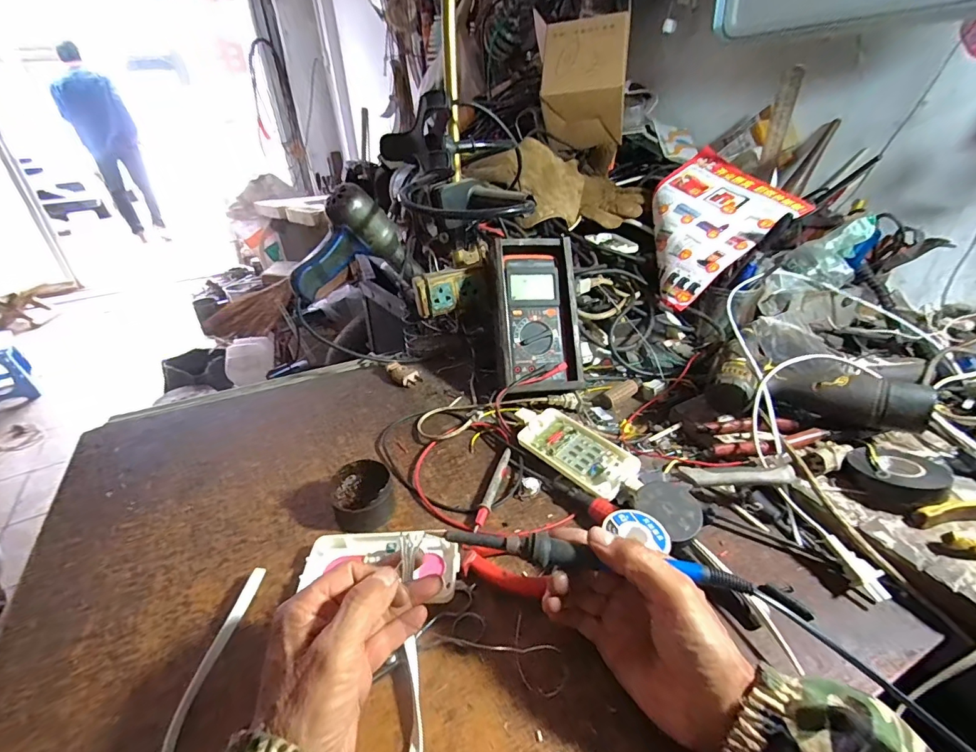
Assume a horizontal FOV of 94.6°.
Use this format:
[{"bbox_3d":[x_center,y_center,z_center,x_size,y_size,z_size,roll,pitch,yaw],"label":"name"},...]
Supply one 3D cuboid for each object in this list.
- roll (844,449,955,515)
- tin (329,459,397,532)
[{"bbox_3d":[0.382,0.093,0.422,0.070,0.028,0.067,26,41,37],"label":"roll"},{"bbox_3d":[-0.121,0.116,0.437,0.057,0.038,0.060,-1,32,1],"label":"tin"}]

